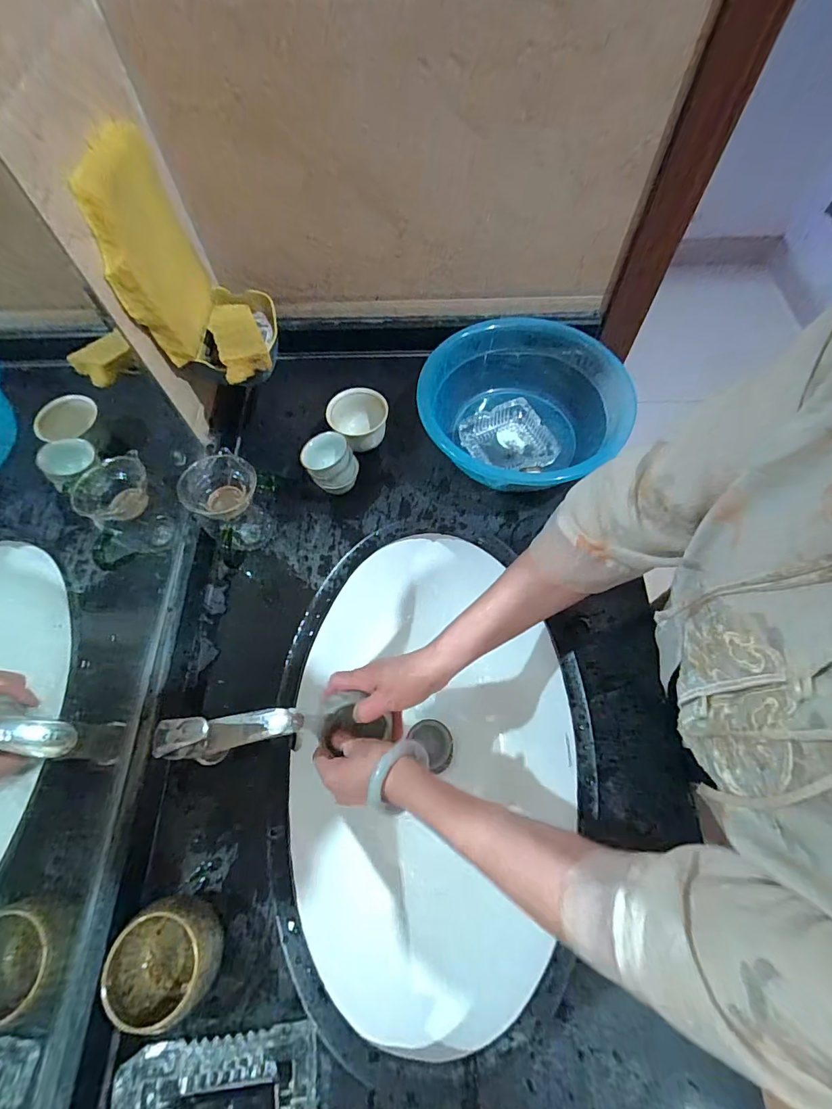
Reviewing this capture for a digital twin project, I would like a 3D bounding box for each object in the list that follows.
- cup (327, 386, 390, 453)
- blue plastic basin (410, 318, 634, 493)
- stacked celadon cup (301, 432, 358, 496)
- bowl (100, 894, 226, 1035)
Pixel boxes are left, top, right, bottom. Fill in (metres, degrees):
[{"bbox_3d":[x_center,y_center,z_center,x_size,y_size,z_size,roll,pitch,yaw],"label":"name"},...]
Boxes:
[{"bbox_3d":[-0.076,-0.175,0.634,0.079,0.067,0.079,-1,64,1],"label":"cup"},{"bbox_3d":[0.146,-0.187,0.625,0.267,0.093,0.261,8,65,6],"label":"blue plastic basin"},{"bbox_3d":[-0.108,-0.110,0.593,0.062,0.076,0.052,-22,66,-9],"label":"stacked celadon cup"},{"bbox_3d":[-0.216,0.347,0.397,0.089,0.054,0.084,-15,65,-5],"label":"bowl"}]

